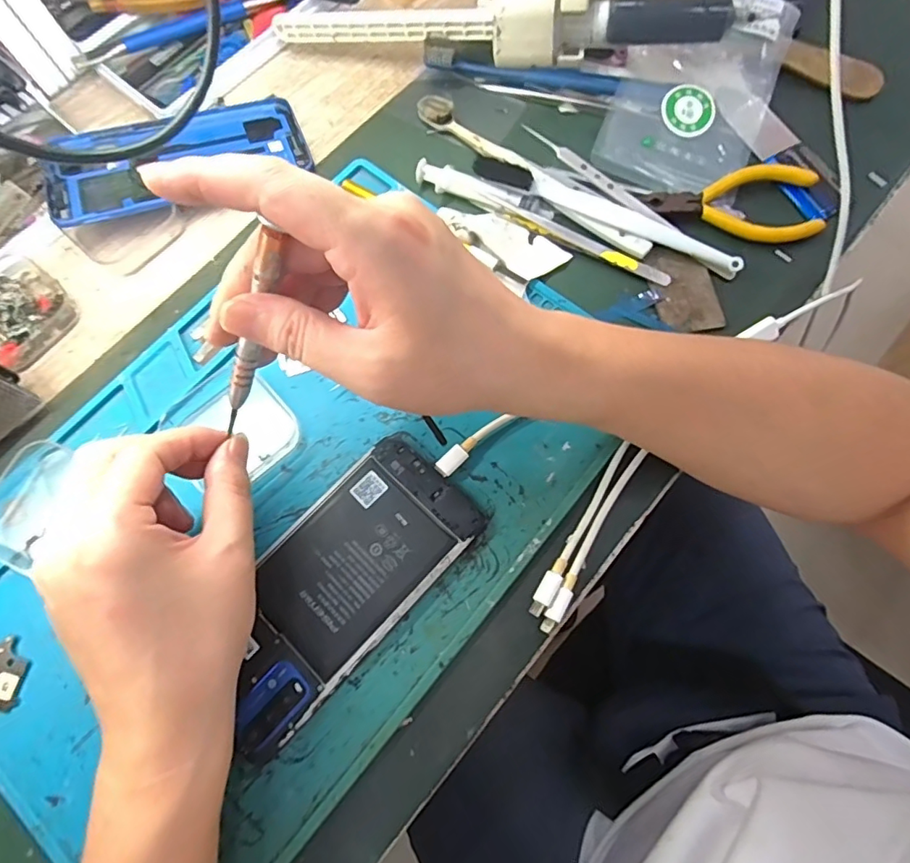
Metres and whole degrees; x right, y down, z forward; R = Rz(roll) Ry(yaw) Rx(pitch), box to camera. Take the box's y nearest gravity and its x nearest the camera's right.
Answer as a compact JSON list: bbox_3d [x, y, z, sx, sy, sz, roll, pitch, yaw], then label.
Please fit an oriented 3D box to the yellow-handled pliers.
[{"bbox_3d":[0.170,-0.143,0.326,0.103,0.011,0.050,6,73,3],"label":"yellow-handled pliers"}]

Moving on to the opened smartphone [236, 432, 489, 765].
[{"bbox_3d":[-0.059,0.076,0.268,0.073,0.011,0.152,41,78,12],"label":"opened smartphone"}]

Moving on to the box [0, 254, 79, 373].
[{"bbox_3d":[-0.276,-0.075,0.327,0.066,0.021,0.063,39,78,12],"label":"box"}]

